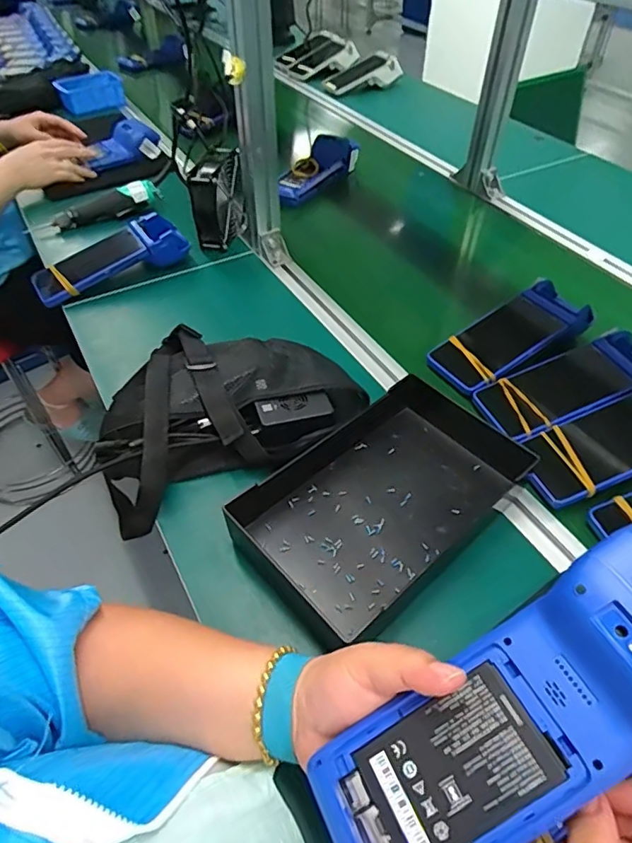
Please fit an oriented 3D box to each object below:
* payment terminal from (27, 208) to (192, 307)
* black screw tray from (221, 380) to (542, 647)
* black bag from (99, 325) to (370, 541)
[{"bbox_3d":[-0.307,-0.243,0.787,0.227,0.059,0.085,-30,55,-24],"label":"payment terminal"},{"bbox_3d":[0.072,0.062,0.510,0.290,0.048,0.173,-34,57,-26],"label":"black screw tray"},{"bbox_3d":[-0.111,-0.026,0.579,0.275,0.064,0.226,-25,53,-20],"label":"black bag"}]

